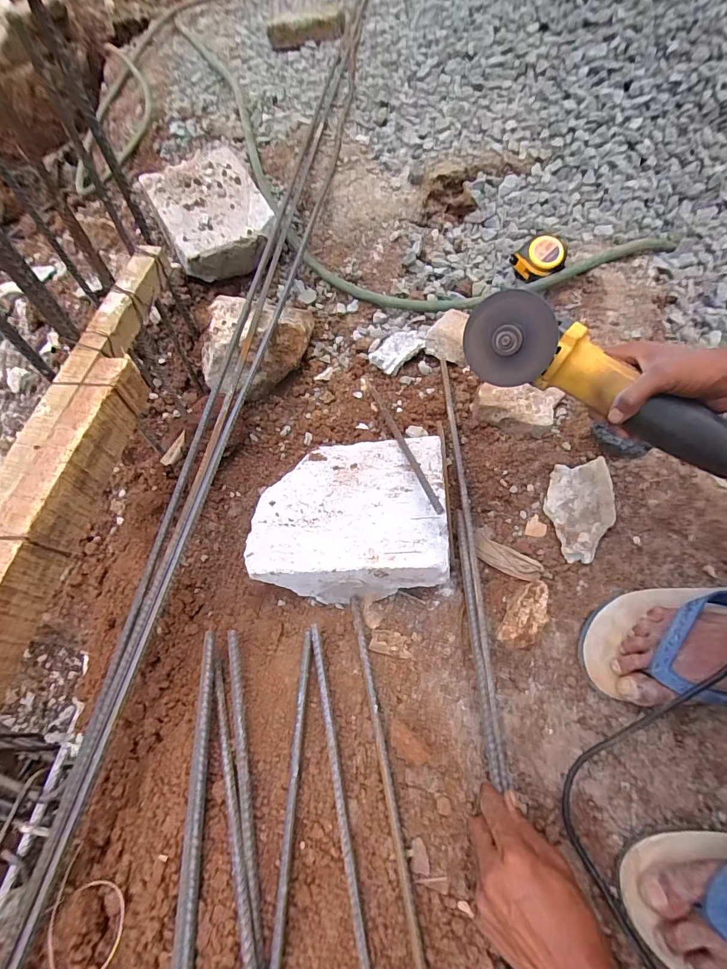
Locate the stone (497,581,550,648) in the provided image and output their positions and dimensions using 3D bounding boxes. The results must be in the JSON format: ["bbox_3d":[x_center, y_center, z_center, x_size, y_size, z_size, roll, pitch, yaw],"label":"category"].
[{"bbox_3d":[0.197,0.159,0.517,0.044,0.037,0.091,32,67,20],"label":"stone"}]

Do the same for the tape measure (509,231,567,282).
[{"bbox_3d":[0.308,-0.399,0.758,0.090,0.057,0.055,18,63,13],"label":"tape measure"}]

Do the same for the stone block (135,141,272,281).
[{"bbox_3d":[-0.277,-0.490,0.783,0.185,0.075,0.219,-27,80,-12],"label":"stone block"}]

